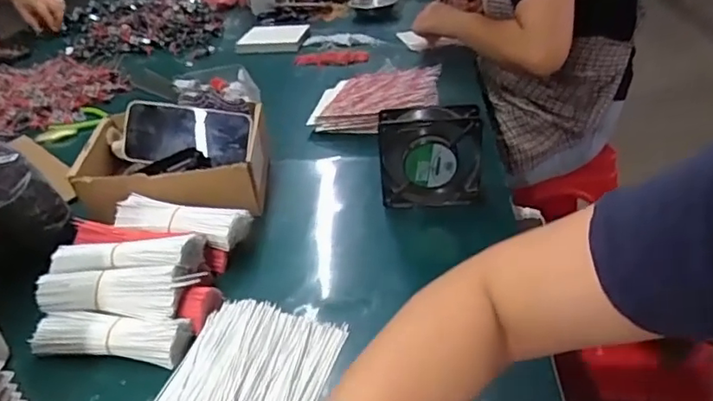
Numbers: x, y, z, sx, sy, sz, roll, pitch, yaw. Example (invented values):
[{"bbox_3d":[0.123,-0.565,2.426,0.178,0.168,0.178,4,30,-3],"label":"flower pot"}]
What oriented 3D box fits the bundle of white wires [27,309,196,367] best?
[{"bbox_3d":[-0.233,0.130,0.554,0.150,0.033,0.040,1,30,8],"label":"bundle of white wires"}]

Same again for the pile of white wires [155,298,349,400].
[{"bbox_3d":[-0.096,0.149,0.507,0.133,0.030,0.170,6,32,17],"label":"pile of white wires"}]

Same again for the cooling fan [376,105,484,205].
[{"bbox_3d":[0.089,-0.048,0.703,0.122,0.125,0.032,-4,30,5],"label":"cooling fan"}]

